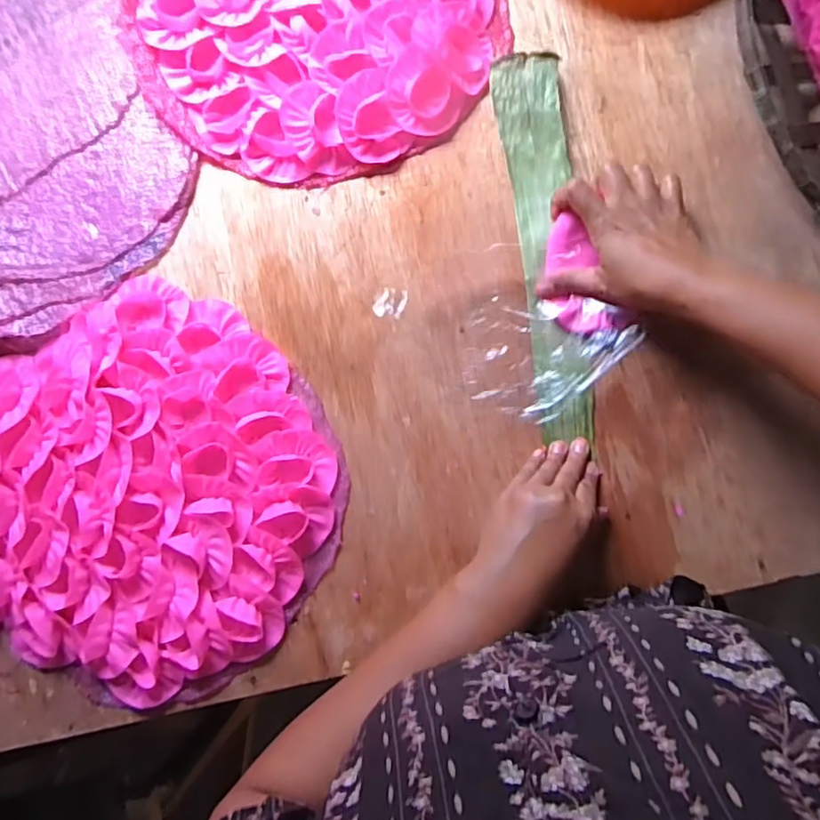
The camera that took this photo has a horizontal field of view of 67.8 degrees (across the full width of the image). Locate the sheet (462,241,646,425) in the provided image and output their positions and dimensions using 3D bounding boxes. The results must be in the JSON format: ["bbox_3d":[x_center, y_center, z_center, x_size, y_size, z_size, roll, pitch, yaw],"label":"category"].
[{"bbox_3d":[0.114,-0.043,0.511,0.136,0.030,0.099,7,89,2],"label":"sheet"}]

